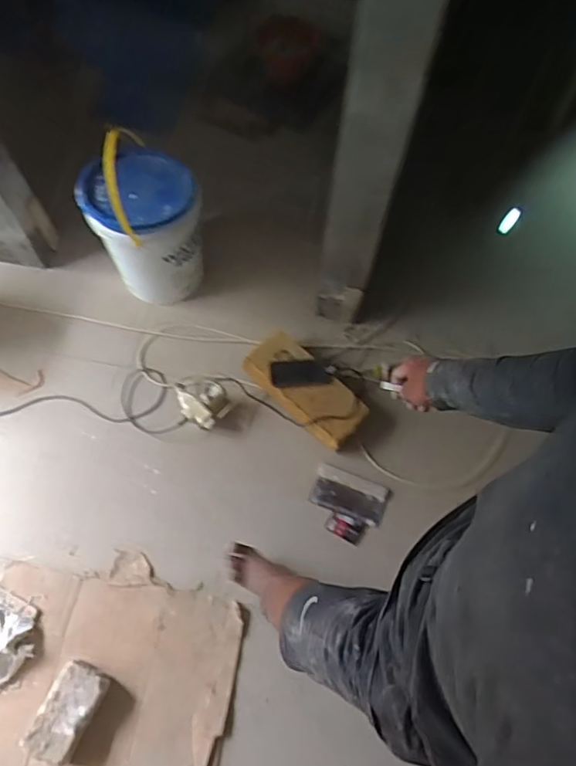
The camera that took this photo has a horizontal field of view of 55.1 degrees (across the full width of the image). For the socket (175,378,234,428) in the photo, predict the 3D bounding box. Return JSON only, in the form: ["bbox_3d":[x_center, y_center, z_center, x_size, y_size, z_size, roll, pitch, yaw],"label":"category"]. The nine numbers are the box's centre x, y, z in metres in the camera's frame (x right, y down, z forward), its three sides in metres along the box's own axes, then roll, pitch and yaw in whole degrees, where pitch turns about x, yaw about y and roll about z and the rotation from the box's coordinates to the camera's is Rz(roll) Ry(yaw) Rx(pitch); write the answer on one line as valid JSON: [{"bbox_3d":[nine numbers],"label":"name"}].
[{"bbox_3d":[-0.267,0.049,1.656,0.177,0.082,0.135,39,70,13],"label":"socket"}]

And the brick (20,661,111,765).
[{"bbox_3d":[-0.519,0.776,1.306,0.113,0.097,0.191,23,68,8],"label":"brick"}]

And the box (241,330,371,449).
[{"bbox_3d":[0.056,0.017,1.667,0.386,0.108,0.179,41,71,14],"label":"box"}]

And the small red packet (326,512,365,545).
[{"bbox_3d":[0.159,0.410,1.558,0.102,0.028,0.055,29,68,10],"label":"small red packet"}]

